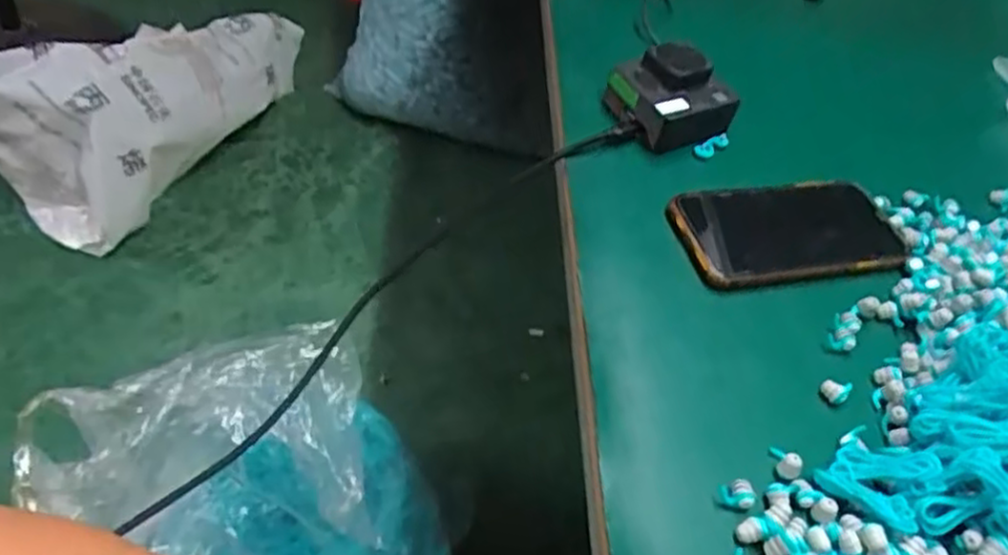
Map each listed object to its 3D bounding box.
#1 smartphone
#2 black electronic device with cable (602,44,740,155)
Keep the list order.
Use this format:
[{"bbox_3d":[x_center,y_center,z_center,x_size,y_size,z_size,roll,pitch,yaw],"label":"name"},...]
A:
[{"bbox_3d":[0.193,-0.033,0.503,0.149,0.010,0.077,-4,51,-15],"label":"smartphone"},{"bbox_3d":[0.127,-0.135,0.558,0.086,0.041,0.076,-13,53,-21],"label":"black electronic device with cable"}]

